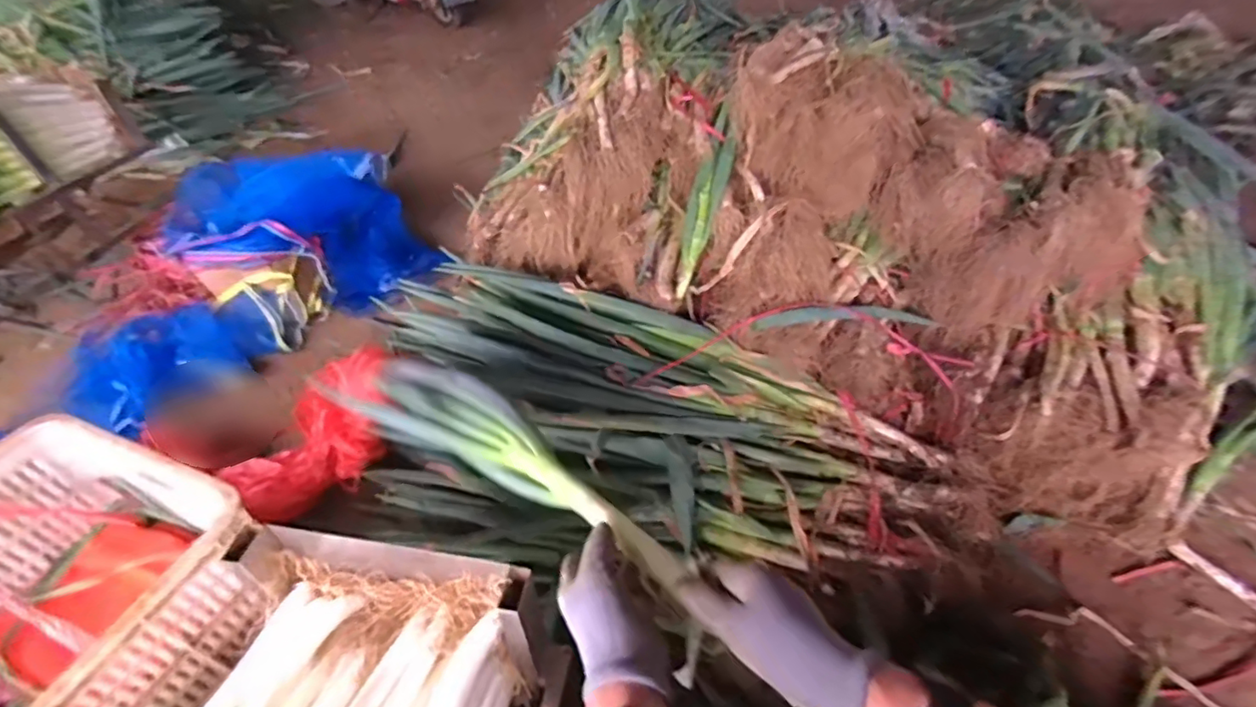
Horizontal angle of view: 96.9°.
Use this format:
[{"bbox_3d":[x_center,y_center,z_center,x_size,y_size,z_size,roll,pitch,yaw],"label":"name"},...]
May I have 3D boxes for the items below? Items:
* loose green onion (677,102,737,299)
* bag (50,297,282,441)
[{"bbox_3d":[0.137,-0.274,1.016,0.057,0.348,0.049,18,6,17],"label":"loose green onion"},{"bbox_3d":[-0.897,0.008,1.097,0.372,0.048,0.345,-14,46,-14],"label":"bag"}]

